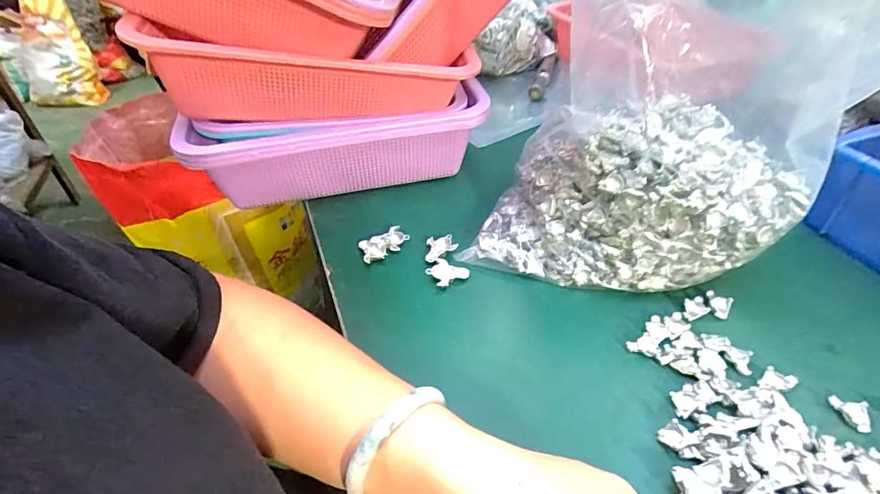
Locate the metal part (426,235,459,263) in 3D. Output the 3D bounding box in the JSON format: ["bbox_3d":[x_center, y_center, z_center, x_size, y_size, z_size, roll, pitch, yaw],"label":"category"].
[{"bbox_3d":[0.001,0.001,0.424,0.029,0.007,0.028,-7,43,-7],"label":"metal part"}]

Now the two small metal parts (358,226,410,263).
[{"bbox_3d":[-0.052,-0.002,0.429,0.046,0.012,0.029,-16,45,-16],"label":"two small metal parts"}]

